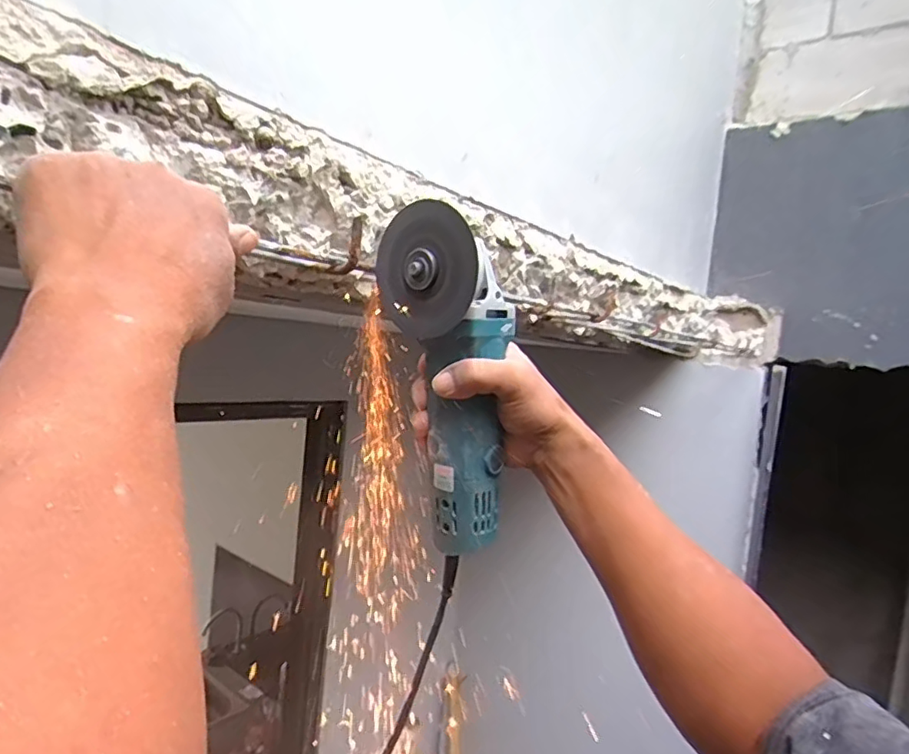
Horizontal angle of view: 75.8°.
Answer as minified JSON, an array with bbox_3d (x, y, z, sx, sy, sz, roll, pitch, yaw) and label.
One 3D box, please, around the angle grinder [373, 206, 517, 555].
[{"bbox_3d":[0.009,0.003,0.464,0.081,0.268,0.079,-14,13,-31],"label":"angle grinder"}]

